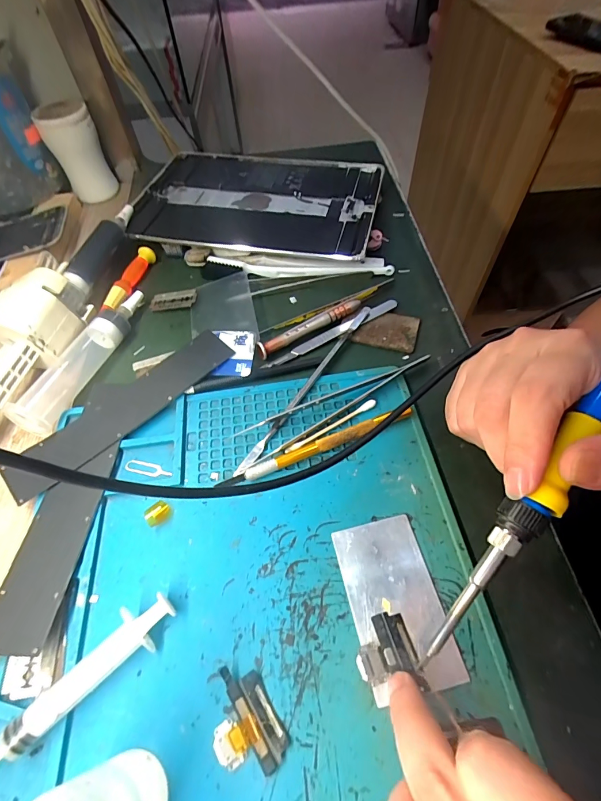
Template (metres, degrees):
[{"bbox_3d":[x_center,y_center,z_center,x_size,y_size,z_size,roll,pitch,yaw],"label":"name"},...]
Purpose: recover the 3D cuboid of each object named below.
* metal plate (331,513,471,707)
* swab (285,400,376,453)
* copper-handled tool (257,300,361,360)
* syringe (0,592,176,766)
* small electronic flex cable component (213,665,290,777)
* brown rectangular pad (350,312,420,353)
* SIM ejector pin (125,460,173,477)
[{"bbox_3d":[0.049,0.103,0.194,0.046,0.004,0.079,-12,58,-5],"label":"metal plate"},{"bbox_3d":[0.021,0.017,0.247,0.070,0.004,0.006,-30,61,-16],"label":"swab"},{"bbox_3d":[0.007,-0.059,0.295,0.092,0.008,0.011,-28,61,-15],"label":"copper-handled tool"},{"bbox_3d":[-0.102,0.129,0.177,0.088,0.019,0.023,-34,62,-18],"label":"syringe"},{"bbox_3d":[-0.026,0.146,0.170,0.028,0.005,0.041,-30,61,-16],"label":"small electronic flex cable component"},{"bbox_3d":[0.068,-0.057,0.293,0.047,0.004,0.035,15,59,12],"label":"brown rectangular pad"},{"bbox_3d":[-0.099,0.044,0.241,0.032,0.004,0.008,9,58,8],"label":"SIM ejector pin"}]

